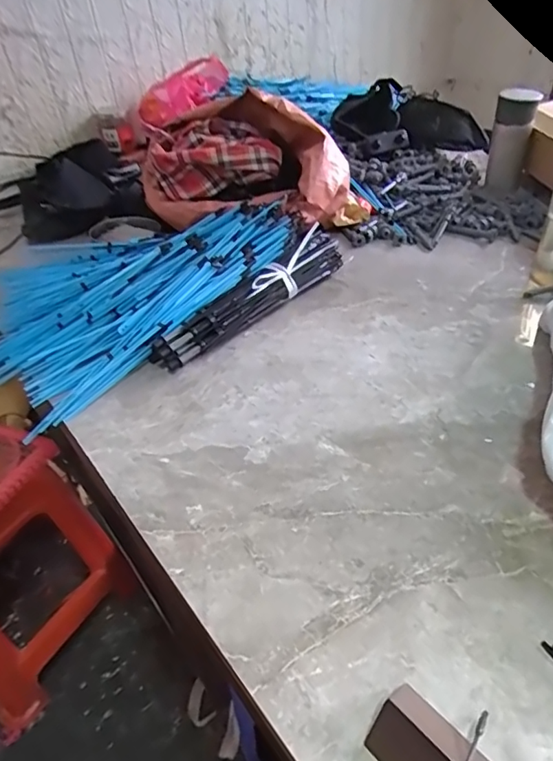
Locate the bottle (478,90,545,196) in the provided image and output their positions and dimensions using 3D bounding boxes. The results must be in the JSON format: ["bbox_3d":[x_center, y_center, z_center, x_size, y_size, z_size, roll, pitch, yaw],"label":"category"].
[{"bbox_3d":[0.471,-0.486,1.047,0.077,0.171,0.063,18,46,26],"label":"bottle"}]

